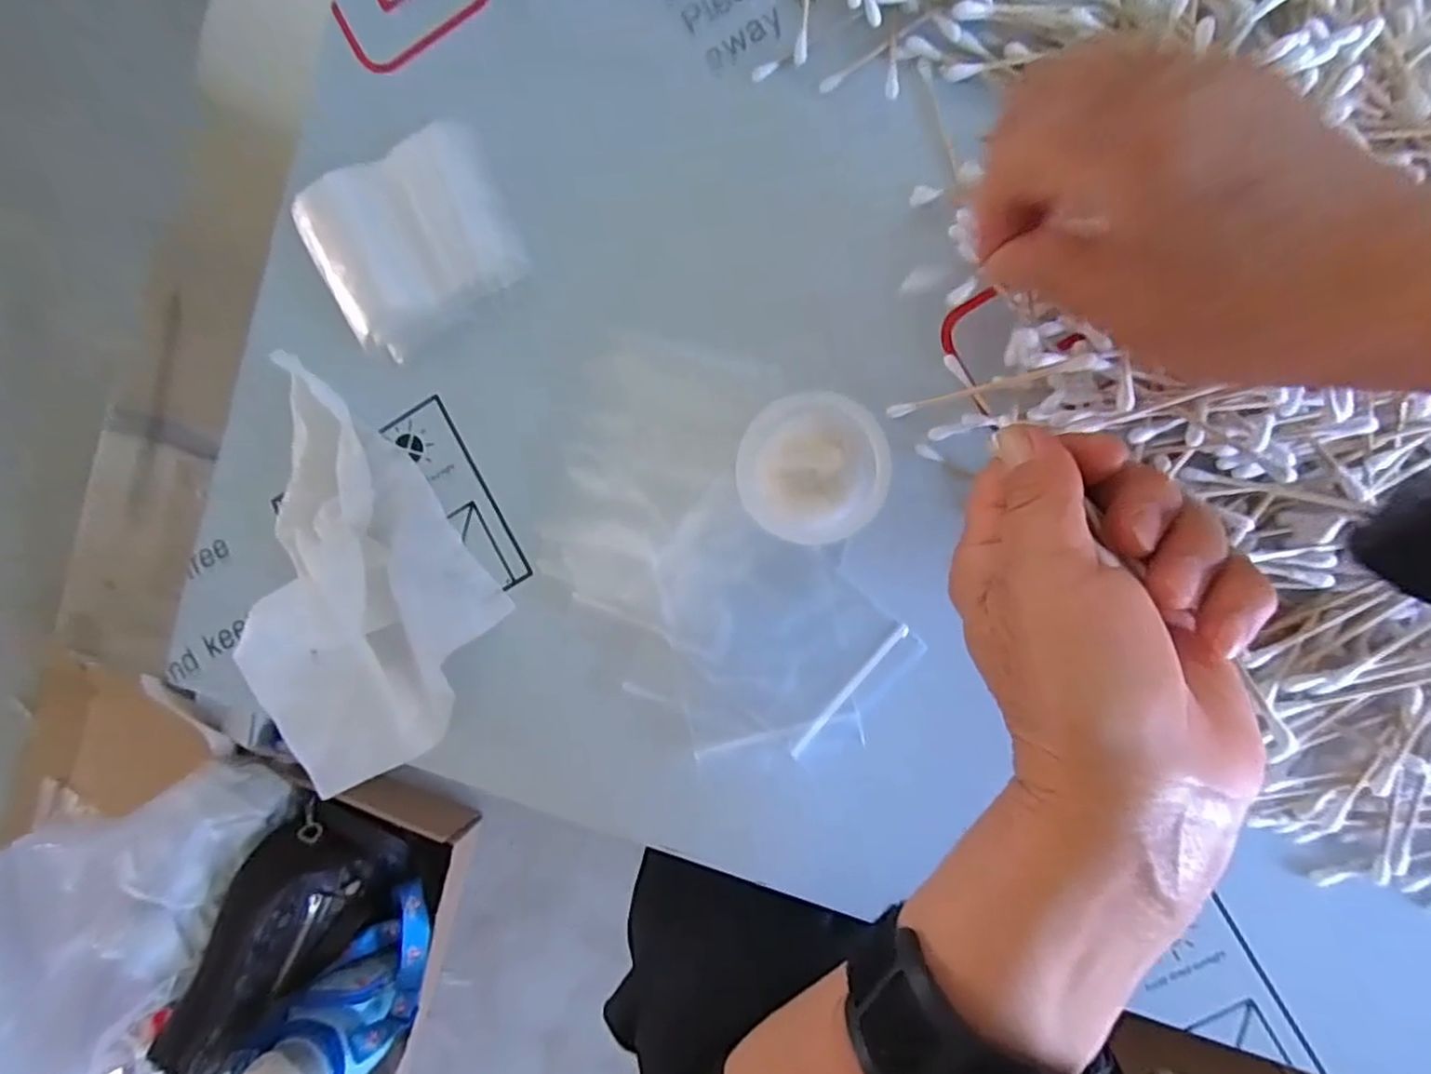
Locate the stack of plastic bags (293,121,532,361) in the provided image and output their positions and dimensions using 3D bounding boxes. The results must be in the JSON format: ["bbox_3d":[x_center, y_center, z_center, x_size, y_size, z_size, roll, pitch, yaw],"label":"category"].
[{"bbox_3d":[-0.131,-0.131,0.292,0.084,0.010,0.084,-31,86,7],"label":"stack of plastic bags"}]

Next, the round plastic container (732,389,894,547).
[{"bbox_3d":[0.037,-0.026,0.262,0.053,0.027,0.054,0,90,8],"label":"round plastic container"}]

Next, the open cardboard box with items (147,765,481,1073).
[{"bbox_3d":[-0.402,0.433,0.703,0.201,0.202,0.293,21,93,8],"label":"open cardboard box with items"}]

